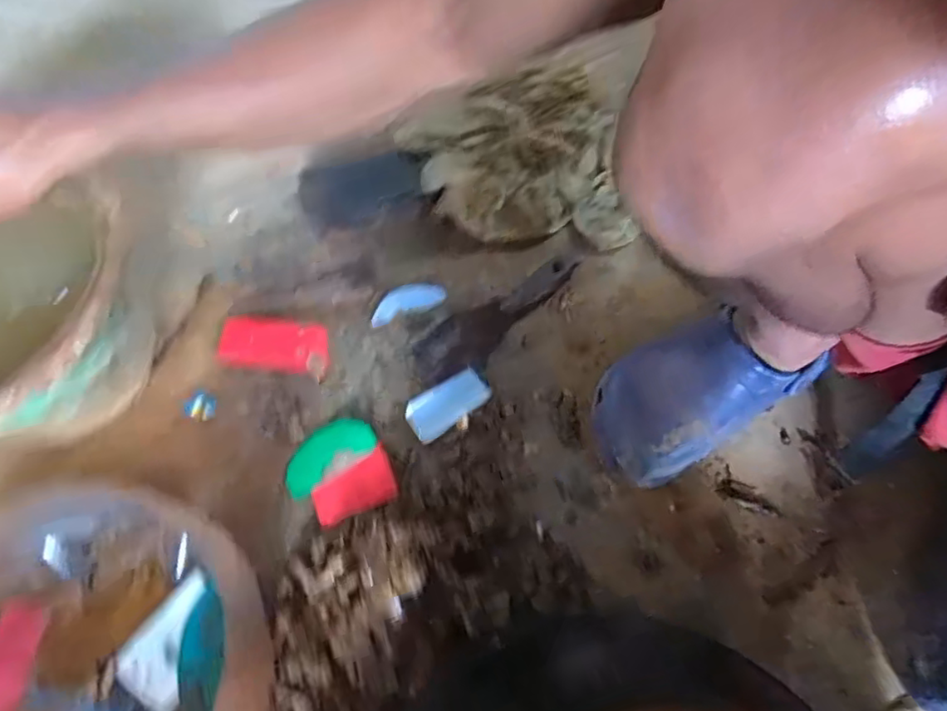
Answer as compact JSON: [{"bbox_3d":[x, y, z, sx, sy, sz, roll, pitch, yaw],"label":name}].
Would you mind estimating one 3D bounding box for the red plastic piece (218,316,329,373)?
[{"bbox_3d":[-0.196,-0.013,0.614,0.107,0.004,0.054,4,64,3],"label":"red plastic piece"}]

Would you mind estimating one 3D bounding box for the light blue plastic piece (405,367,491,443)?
[{"bbox_3d":[-0.024,0.045,0.575,0.077,0.014,0.040,-32,67,-14],"label":"light blue plastic piece"}]

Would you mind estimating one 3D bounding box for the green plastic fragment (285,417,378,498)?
[{"bbox_3d":[-0.132,0.089,0.564,0.088,0.011,0.044,-34,68,-15],"label":"green plastic fragment"}]

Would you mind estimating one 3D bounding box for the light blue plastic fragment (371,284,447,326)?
[{"bbox_3d":[-0.068,-0.056,0.632,0.077,0.005,0.035,-19,65,-9],"label":"light blue plastic fragment"}]

